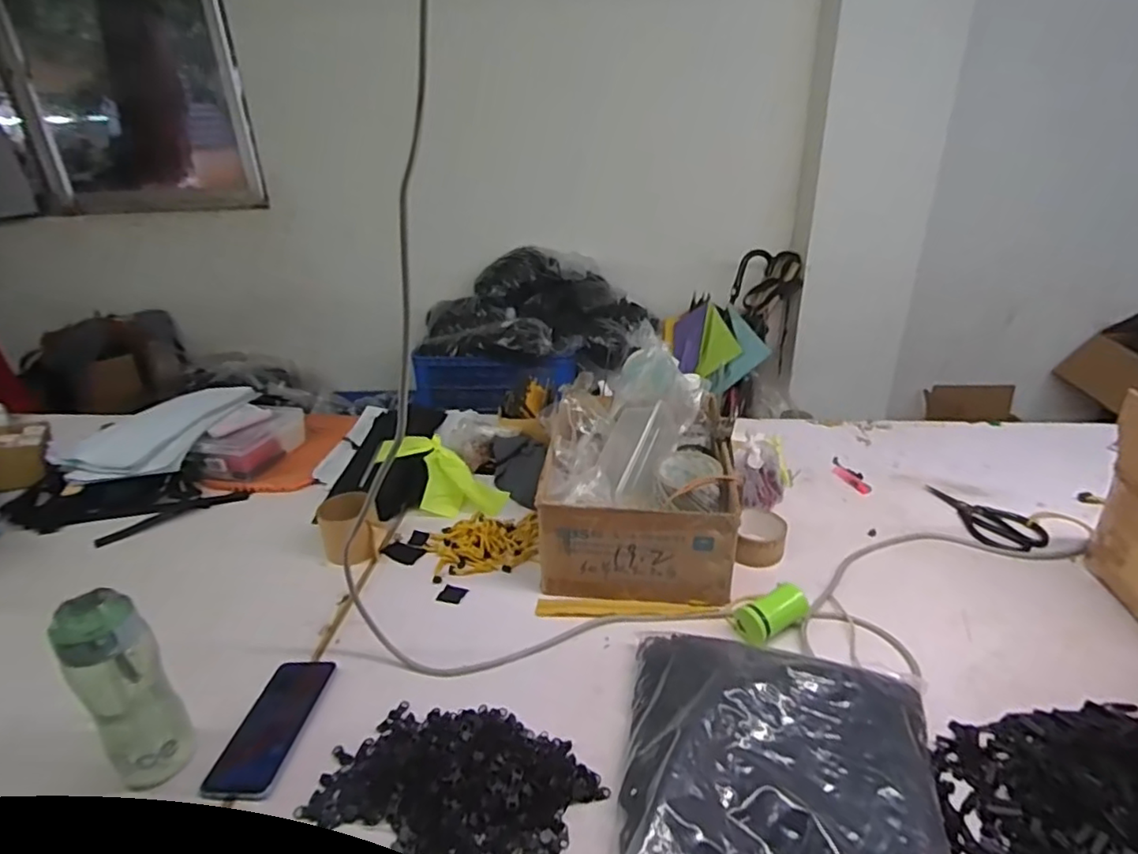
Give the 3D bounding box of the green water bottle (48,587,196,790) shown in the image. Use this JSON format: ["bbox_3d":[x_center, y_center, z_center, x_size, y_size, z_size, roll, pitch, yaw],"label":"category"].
[{"bbox_3d":[-0.423,0.252,0.598,0.062,0.210,0.064,-19,32,-30],"label":"green water bottle"}]

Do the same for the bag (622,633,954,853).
[{"bbox_3d":[0.185,0.325,0.540,0.271,0.088,0.323,6,28,15],"label":"bag"}]

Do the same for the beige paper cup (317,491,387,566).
[{"bbox_3d":[-0.318,0.151,0.912,0.086,0.083,0.066,-14,29,-21],"label":"beige paper cup"}]

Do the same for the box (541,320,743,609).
[{"bbox_3d":[0.103,0.067,0.907,0.255,0.229,0.296,2,27,8],"label":"box"}]

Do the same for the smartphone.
[{"bbox_3d":[-0.313,0.316,0.661,0.072,0.010,0.158,1,27,6],"label":"smartphone"}]

